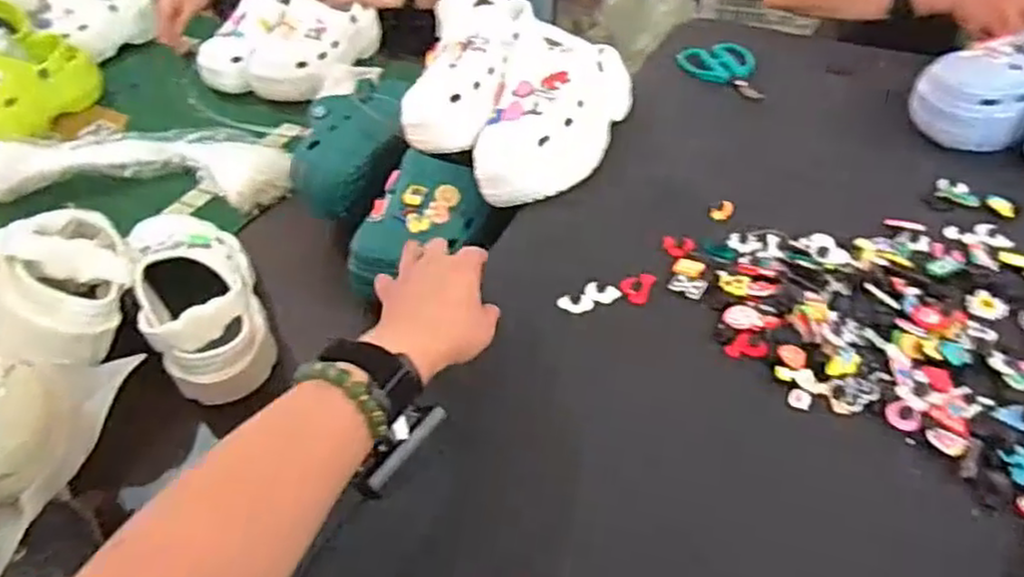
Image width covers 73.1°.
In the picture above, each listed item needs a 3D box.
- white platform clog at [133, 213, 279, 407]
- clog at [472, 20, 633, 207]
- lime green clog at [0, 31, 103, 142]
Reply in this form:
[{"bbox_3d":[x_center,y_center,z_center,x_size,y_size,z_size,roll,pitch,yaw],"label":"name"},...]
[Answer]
[{"bbox_3d":[-0.329,0.003,0.728,0.107,0.091,0.231,-21,47,-16],"label":"white platform clog"},{"bbox_3d":[0.045,-0.201,0.765,0.137,0.091,0.225,12,46,16],"label":"clog"},{"bbox_3d":[-0.761,-0.299,1.046,0.103,0.110,0.275,8,45,13],"label":"lime green clog"}]

